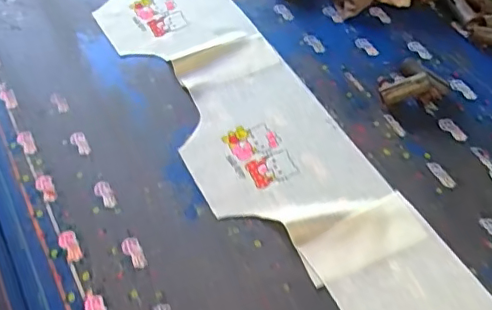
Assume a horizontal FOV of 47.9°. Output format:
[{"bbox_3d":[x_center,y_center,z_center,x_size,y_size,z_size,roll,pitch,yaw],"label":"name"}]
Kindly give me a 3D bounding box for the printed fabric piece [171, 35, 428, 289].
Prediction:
[{"bbox_3d":[0.018,-0.013,0.593,0.162,0.010,0.323,-21,50,-14],"label":"printed fabric piece"}]

